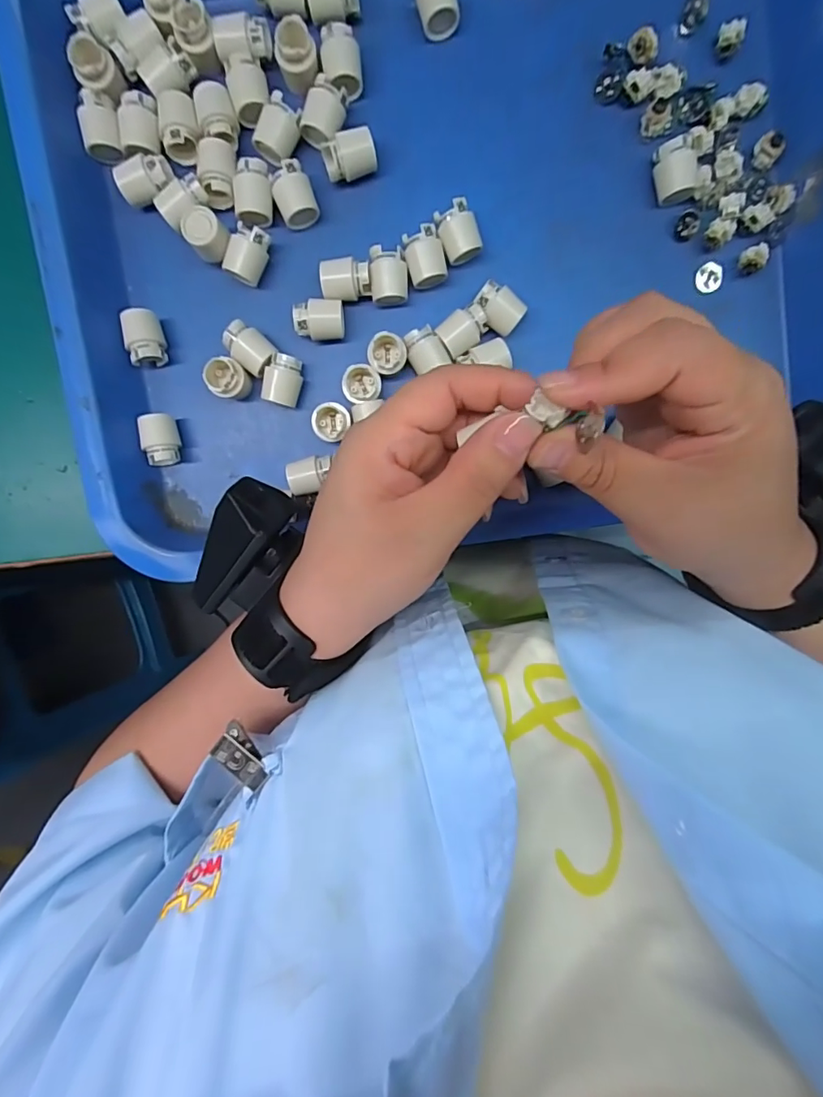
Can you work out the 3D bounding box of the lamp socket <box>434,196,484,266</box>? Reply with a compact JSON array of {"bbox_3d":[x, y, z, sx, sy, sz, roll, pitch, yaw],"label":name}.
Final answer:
[{"bbox_3d":[0.026,-0.174,0.280,0.021,0.025,0.026,-20,95,0],"label":"lamp socket"}]

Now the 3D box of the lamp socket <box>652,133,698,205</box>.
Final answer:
[{"bbox_3d":[0.146,-0.209,0.277,0.020,0.015,0.027,-22,95,0],"label":"lamp socket"}]

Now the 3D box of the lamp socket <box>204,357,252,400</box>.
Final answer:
[{"bbox_3d":[-0.103,-0.096,0.285,0.022,0.024,0.018,-9,95,-1],"label":"lamp socket"}]

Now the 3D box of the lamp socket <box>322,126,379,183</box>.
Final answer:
[{"bbox_3d":[-0.033,-0.212,0.271,0.028,0.015,0.017,-20,95,0],"label":"lamp socket"}]

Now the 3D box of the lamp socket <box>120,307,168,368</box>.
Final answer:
[{"bbox_3d":[-0.153,-0.122,0.287,0.019,0.017,0.030,-7,95,-1],"label":"lamp socket"}]

